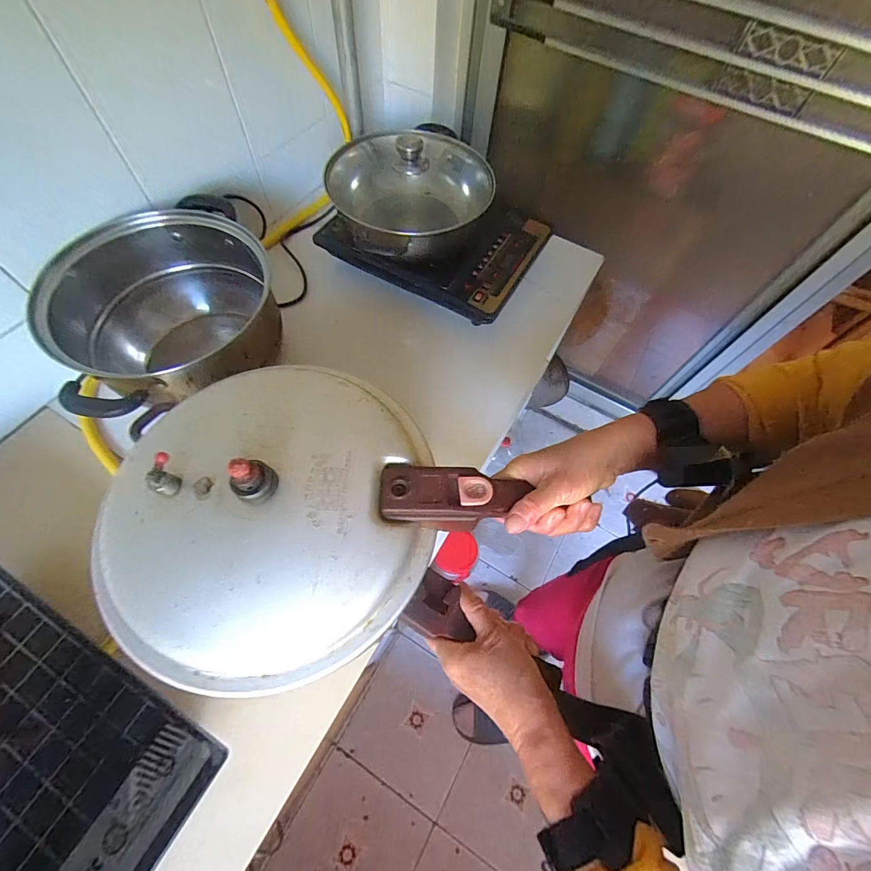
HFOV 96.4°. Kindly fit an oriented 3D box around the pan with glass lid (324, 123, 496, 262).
[{"bbox_3d":[-0.037,-0.415,0.652,0.259,0.128,0.297,14,64,3],"label":"pan with glass lid"}]

